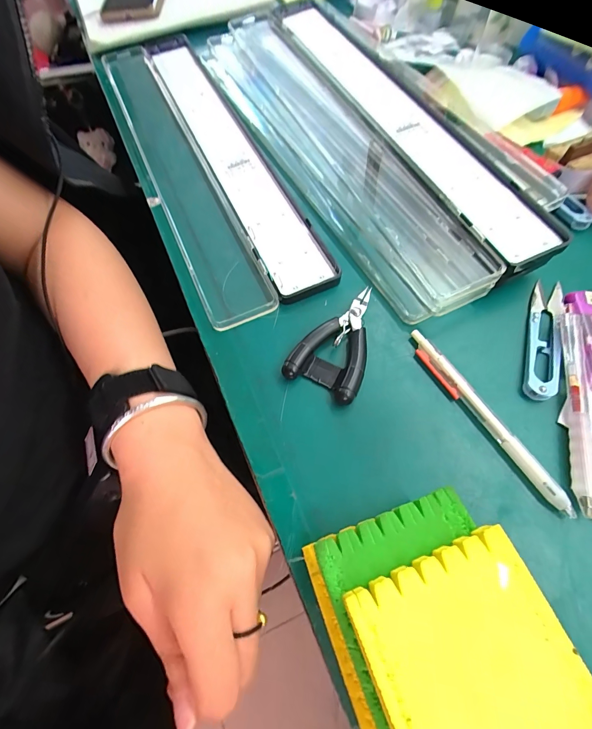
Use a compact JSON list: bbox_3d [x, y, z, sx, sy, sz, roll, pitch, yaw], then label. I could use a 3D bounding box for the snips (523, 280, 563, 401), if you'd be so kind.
[{"bbox_3d":[0.181,-0.021,0.252,0.022,0.014,0.103,19,68,12],"label":"snips"}]

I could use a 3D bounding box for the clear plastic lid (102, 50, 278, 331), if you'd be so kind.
[{"bbox_3d":[-0.124,-0.205,0.348,0.057,0.015,0.411,-25,66,-8],"label":"clear plastic lid"}]

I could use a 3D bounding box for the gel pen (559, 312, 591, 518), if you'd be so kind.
[{"bbox_3d":[0.181,0.025,0.222,0.014,0.007,0.133,11,66,9],"label":"gel pen"}]

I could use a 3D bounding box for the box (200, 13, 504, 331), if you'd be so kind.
[{"bbox_3d":[0.021,-0.220,0.336,0.087,0.039,0.436,-26,66,-8],"label":"box"}]

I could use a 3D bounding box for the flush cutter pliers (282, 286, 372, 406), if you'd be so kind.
[{"bbox_3d":[0.034,-0.020,0.254,0.053,0.013,0.091,25,69,14],"label":"flush cutter pliers"}]

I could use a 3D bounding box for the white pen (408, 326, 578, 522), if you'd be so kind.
[{"bbox_3d":[0.122,0.032,0.228,0.013,0.010,0.138,-31,67,-10],"label":"white pen"}]

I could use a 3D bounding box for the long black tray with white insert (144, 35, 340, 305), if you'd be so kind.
[{"bbox_3d":[-0.071,-0.221,0.352,0.054,0.023,0.396,-25,66,-8],"label":"long black tray with white insert"}]

